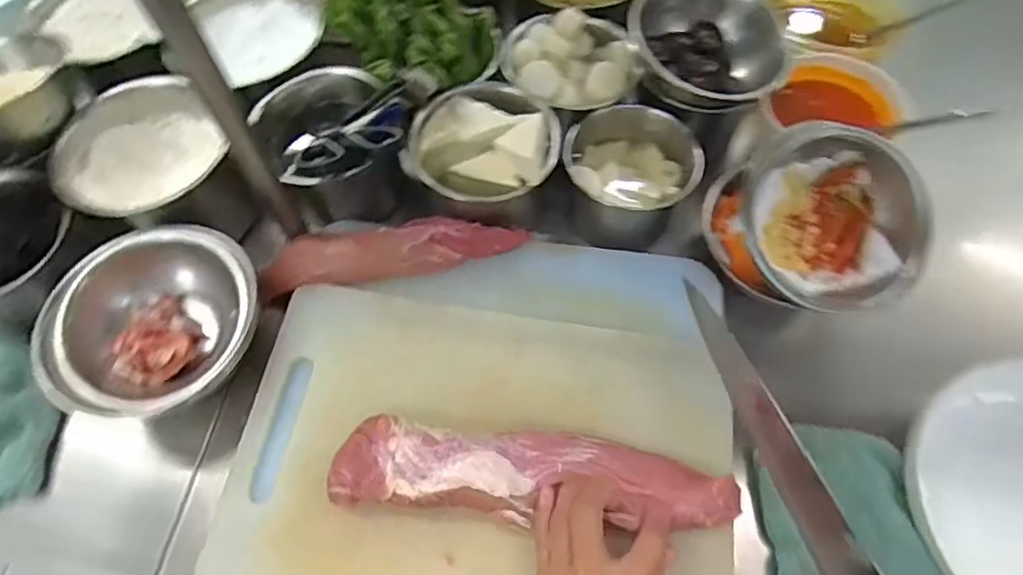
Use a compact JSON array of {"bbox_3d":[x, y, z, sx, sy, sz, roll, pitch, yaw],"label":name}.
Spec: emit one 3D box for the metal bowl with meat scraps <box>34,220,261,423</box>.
[{"bbox_3d":[-0.303,0.034,0.516,0.166,0.079,0.161,0,62,0],"label":"metal bowl with meat scraps"}]

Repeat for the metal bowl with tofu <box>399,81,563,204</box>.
[{"bbox_3d":[-0.024,-0.137,0.556,0.132,0.054,0.105,14,63,7],"label":"metal bowl with tofu"}]

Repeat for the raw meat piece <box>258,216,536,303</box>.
[{"bbox_3d":[-0.108,-0.034,0.543,0.238,0.033,0.044,-9,63,-4],"label":"raw meat piece"}]

